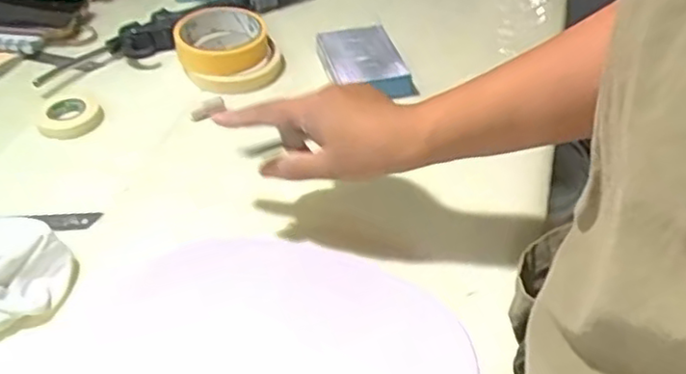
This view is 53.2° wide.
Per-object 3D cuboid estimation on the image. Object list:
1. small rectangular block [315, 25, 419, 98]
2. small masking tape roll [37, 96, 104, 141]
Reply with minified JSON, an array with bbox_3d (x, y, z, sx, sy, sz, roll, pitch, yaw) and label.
[{"bbox_3d":[0.020,-0.121,0.663,0.070,0.027,0.093,-14,44,-14],"label":"small rectangular block"},{"bbox_3d":[-0.246,-0.063,0.618,0.052,0.015,0.050,0,43,0],"label":"small masking tape roll"}]

